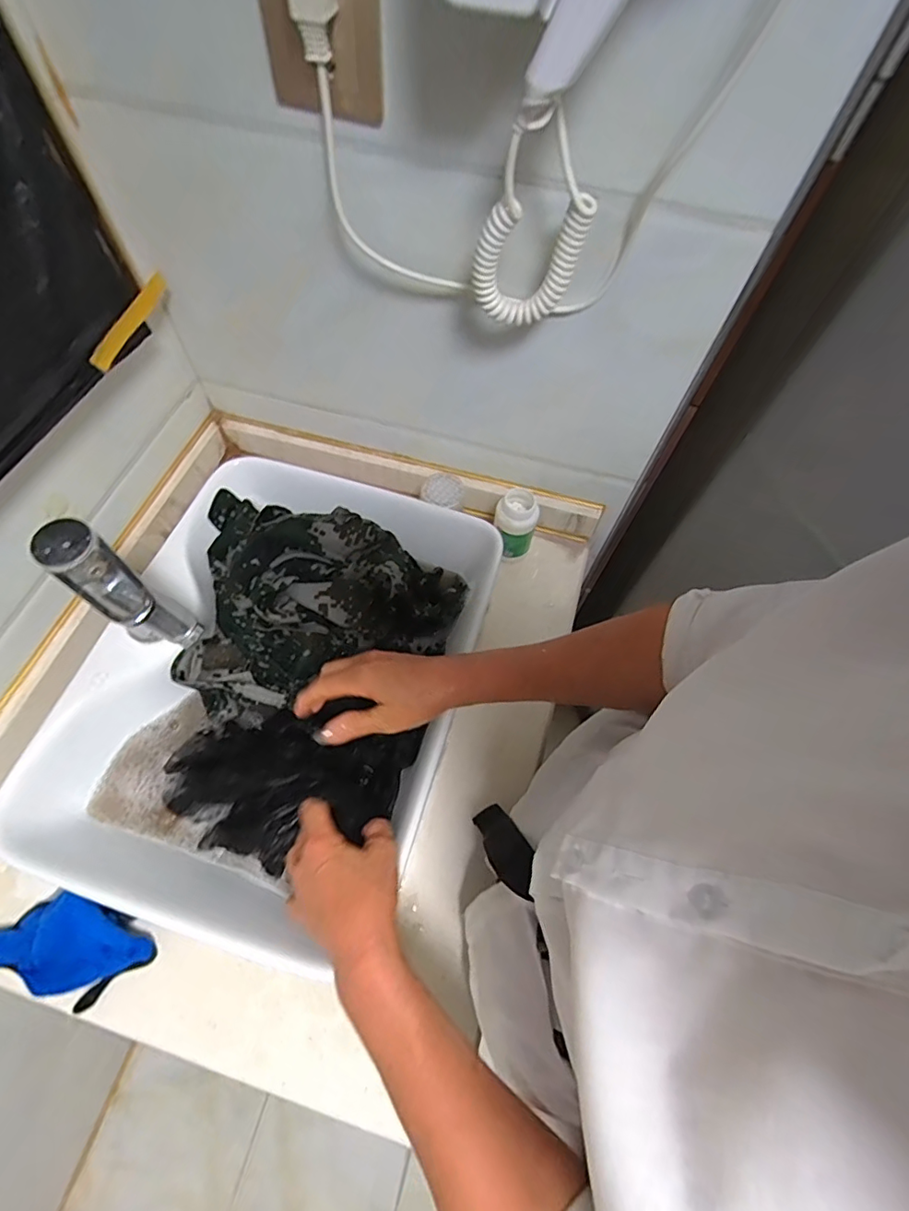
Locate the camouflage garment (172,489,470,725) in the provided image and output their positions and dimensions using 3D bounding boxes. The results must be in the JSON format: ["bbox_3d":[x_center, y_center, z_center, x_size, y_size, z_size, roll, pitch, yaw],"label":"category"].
[{"bbox_3d":[-0.141,-0.013,0.577,0.288,0.130,0.247,3,64,-1],"label":"camouflage garment"}]

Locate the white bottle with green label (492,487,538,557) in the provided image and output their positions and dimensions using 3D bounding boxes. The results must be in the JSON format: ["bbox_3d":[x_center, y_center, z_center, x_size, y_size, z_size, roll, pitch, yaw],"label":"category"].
[{"bbox_3d":[0.080,-0.113,0.708,0.056,0.077,0.067,8,64,1],"label":"white bottle with green label"}]

